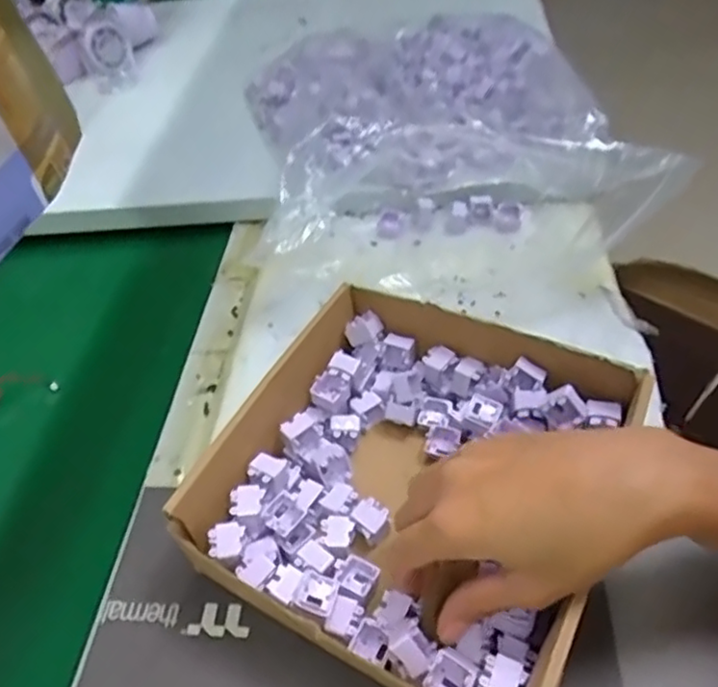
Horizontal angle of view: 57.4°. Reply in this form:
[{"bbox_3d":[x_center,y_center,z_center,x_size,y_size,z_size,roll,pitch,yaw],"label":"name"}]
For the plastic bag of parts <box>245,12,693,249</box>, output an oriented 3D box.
[{"bbox_3d":[0.059,-0.214,0.629,0.314,0.096,0.307,-12,45,-3],"label":"plastic bag of parts"}]

